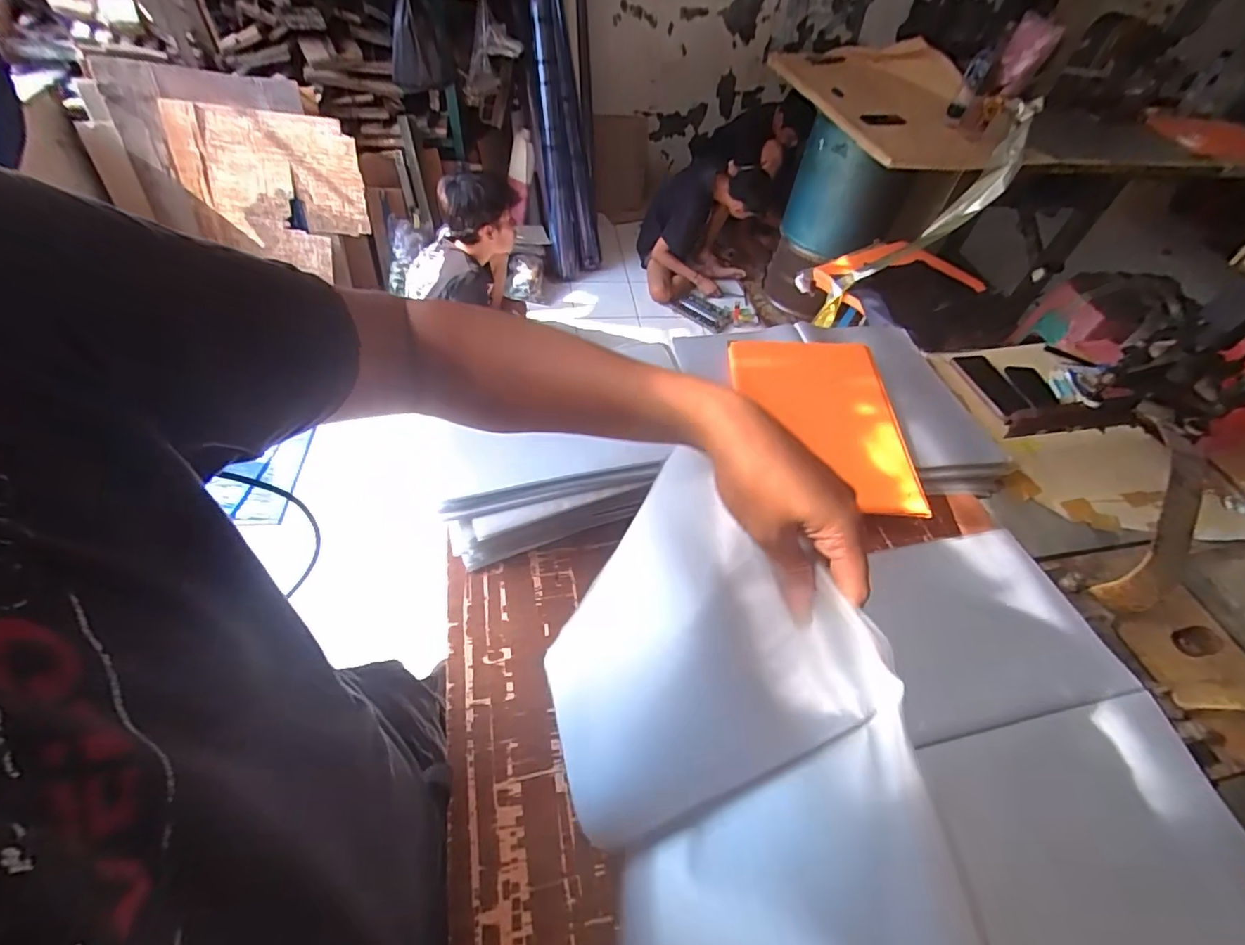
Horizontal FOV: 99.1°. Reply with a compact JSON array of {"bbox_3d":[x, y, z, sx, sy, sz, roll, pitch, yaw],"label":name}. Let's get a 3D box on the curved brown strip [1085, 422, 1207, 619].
[{"bbox_3d":[0.727,0.042,0.714,0.061,0.064,0.325,31,69,18],"label":"curved brown strip"}]

